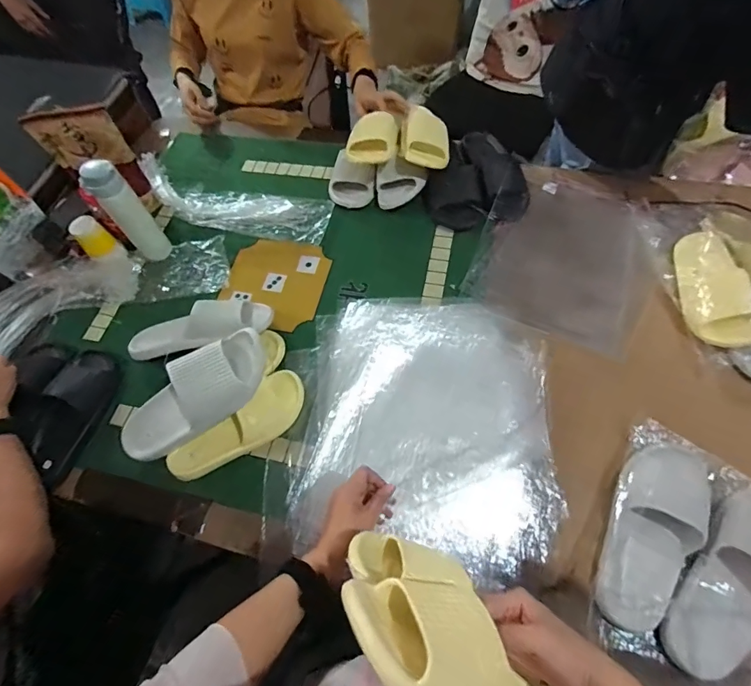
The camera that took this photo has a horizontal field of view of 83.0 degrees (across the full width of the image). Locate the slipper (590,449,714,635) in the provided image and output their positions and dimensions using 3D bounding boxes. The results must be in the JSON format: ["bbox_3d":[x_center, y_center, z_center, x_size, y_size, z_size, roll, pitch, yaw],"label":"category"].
[{"bbox_3d":[0.400,0.266,0.607,0.111,0.097,0.271,27,68,16],"label":"slipper"}]

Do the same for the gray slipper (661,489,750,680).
[{"bbox_3d":[0.492,0.319,0.576,0.103,0.065,0.280,36,70,20],"label":"gray slipper"}]

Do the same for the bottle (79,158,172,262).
[{"bbox_3d":[-0.507,-0.264,0.877,0.068,0.223,0.059,-39,67,-15],"label":"bottle"}]

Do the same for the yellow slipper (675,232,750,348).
[{"bbox_3d":[0.590,-0.102,0.747,0.048,0.102,0.231,18,60,-28],"label":"yellow slipper"}]

